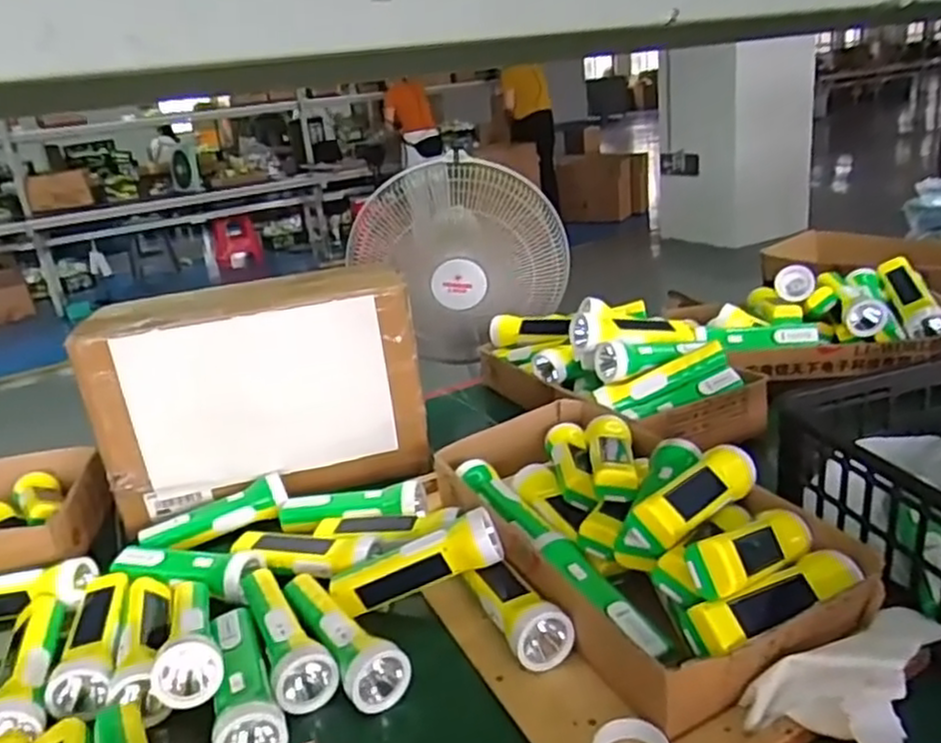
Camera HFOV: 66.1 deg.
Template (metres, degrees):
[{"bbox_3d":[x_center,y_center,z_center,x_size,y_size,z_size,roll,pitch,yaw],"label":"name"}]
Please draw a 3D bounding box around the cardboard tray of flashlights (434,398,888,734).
[{"bbox_3d":[0.145,0.127,0.714,0.247,0.113,0.443,-14,23,-19],"label":"cardboard tray of flashlights"}]

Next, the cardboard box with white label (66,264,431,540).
[{"bbox_3d":[-0.262,0.025,0.921,0.378,0.243,0.154,-12,22,-14],"label":"cardboard box with white label"}]

